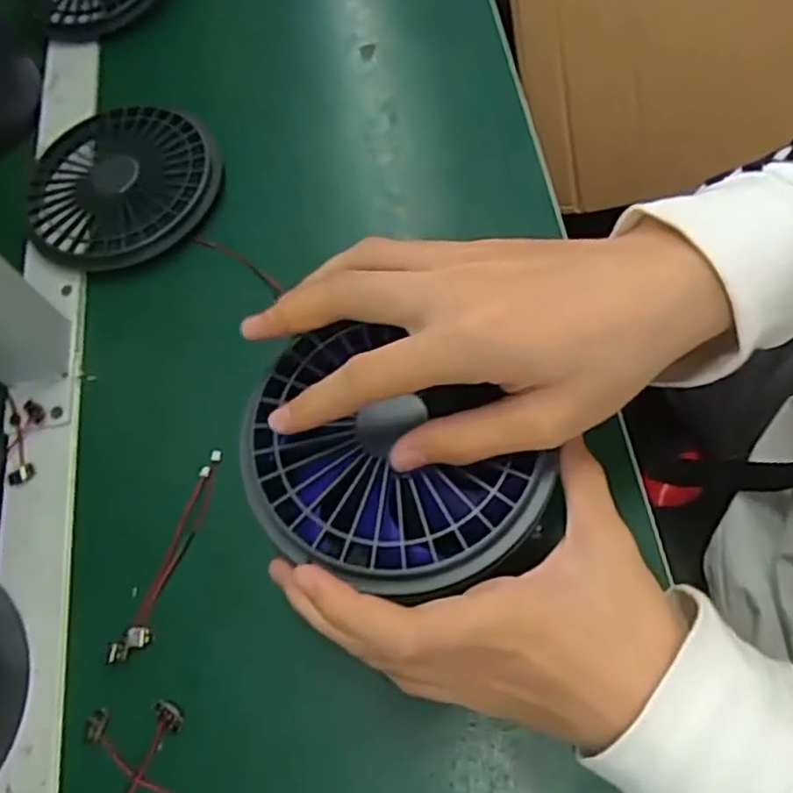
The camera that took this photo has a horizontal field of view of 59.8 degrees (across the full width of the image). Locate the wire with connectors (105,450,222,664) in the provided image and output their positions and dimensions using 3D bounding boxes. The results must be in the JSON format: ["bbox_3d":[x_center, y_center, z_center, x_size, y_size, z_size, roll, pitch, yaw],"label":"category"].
[{"bbox_3d":[-0.117,0.081,0.359,0.015,0.009,0.113,14,68,13],"label":"wire with connectors"}]

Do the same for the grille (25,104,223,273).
[{"bbox_3d":[-0.179,-0.139,0.456,0.125,0.024,0.119,-14,65,0],"label":"grille"}]

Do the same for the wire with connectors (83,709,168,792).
[{"bbox_3d":[-0.102,0.177,0.311,0.103,0.009,0.015,28,71,18],"label":"wire with connectors"}]

